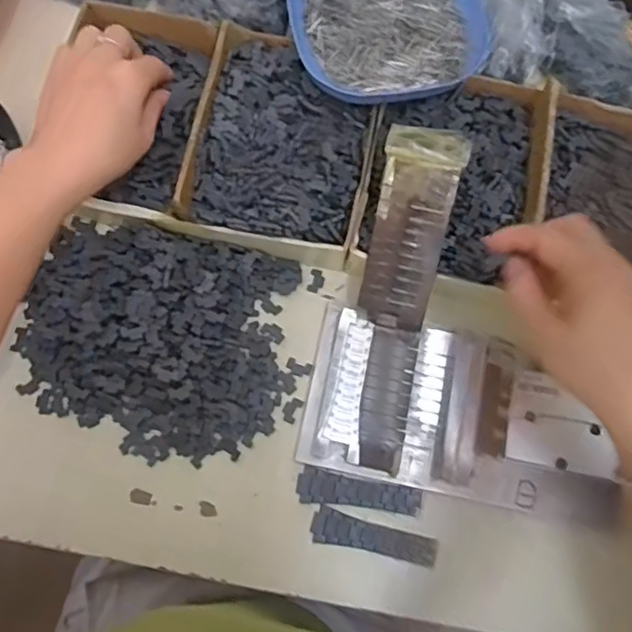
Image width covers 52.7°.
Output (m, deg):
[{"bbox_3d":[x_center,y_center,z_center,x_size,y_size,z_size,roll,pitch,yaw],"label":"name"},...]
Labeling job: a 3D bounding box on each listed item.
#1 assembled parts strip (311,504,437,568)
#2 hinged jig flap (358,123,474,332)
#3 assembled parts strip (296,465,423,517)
[{"bbox_3d":[0.041,0.154,0.441,0.086,0.004,0.023,16,73,2],"label":"assembled parts strip"},{"bbox_3d":[0.067,-0.059,0.445,0.053,0.007,0.136,11,102,5],"label":"hinged jig flap"},{"bbox_3d":[0.030,0.126,0.446,0.085,0.004,0.023,12,73,1],"label":"assembled parts strip"}]

